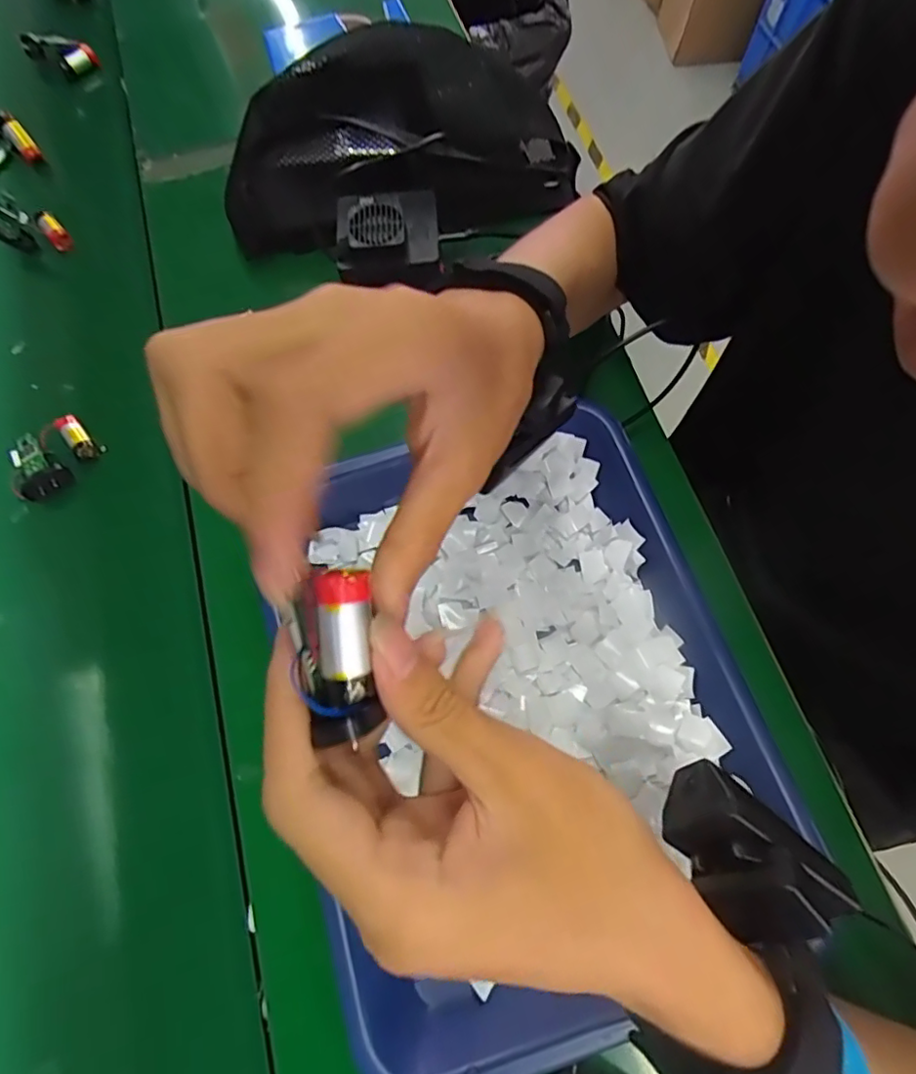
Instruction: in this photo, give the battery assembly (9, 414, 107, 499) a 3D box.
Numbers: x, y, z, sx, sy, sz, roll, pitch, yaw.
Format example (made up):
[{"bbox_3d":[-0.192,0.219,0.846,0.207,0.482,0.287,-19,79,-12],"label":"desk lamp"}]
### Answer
[{"bbox_3d":[-0.299,-0.058,0.412,0.045,0.026,0.063,36,73,12],"label":"battery assembly"}]

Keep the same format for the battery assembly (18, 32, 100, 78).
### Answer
[{"bbox_3d":[-0.383,-0.465,0.538,0.062,0.024,0.028,1,69,-16],"label":"battery assembly"}]

